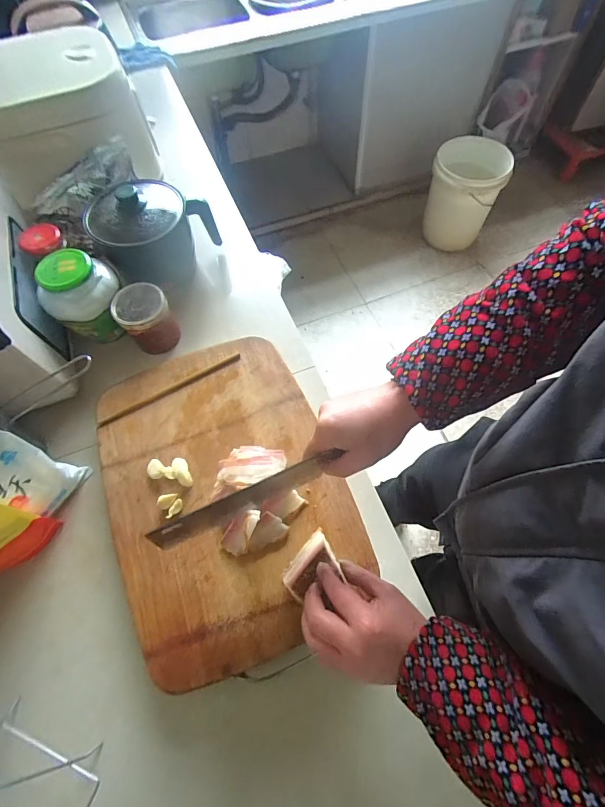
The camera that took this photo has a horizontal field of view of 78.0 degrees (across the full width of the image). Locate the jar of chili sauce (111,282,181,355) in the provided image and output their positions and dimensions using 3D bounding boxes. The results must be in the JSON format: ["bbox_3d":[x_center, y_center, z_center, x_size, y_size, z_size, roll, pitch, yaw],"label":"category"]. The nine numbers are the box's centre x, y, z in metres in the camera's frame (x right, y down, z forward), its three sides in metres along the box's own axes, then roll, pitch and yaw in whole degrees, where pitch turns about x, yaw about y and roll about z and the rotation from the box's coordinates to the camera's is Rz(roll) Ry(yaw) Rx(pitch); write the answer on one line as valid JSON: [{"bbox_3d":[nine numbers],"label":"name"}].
[{"bbox_3d":[-0.256,-0.137,0.623,0.080,0.092,0.076,-1,65,2],"label":"jar of chili sauce"}]

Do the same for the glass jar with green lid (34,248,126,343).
[{"bbox_3d":[-0.351,-0.173,0.610,0.103,0.120,0.098,-1,65,2],"label":"glass jar with green lid"}]

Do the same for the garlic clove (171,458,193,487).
[{"bbox_3d":[-0.164,0.094,0.512,0.020,0.009,0.042,-27,67,-10],"label":"garlic clove"}]

